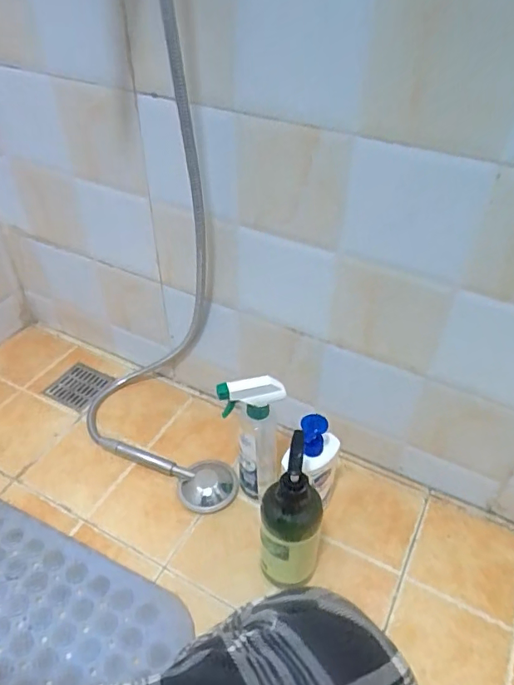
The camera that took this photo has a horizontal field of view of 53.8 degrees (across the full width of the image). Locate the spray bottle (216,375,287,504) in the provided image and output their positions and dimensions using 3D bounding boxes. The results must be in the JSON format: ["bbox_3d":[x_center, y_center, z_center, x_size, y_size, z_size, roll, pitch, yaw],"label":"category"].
[{"bbox_3d":[-0.005,0.146,0.730,0.084,0.243,0.049,-15,45,-17],"label":"spray bottle"}]

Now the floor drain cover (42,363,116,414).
[{"bbox_3d":[-0.345,0.086,0.990,0.101,0.011,0.098,20,45,20],"label":"floor drain cover"}]

